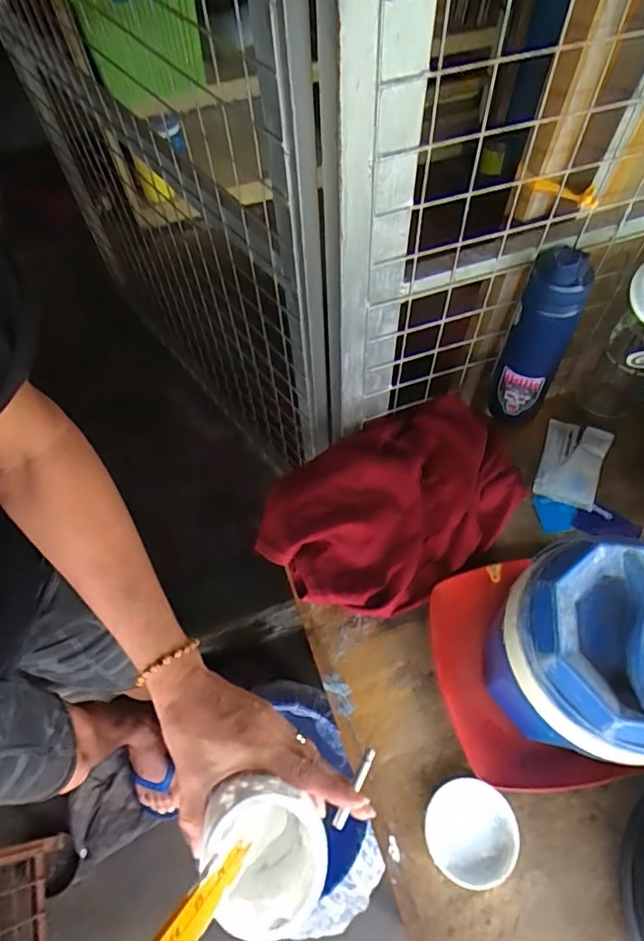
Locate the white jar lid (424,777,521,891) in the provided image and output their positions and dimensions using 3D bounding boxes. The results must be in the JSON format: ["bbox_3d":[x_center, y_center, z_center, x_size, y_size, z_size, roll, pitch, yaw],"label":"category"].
[{"bbox_3d":[0.155,0.373,0.554,0.092,0.012,0.090,-1,61,2],"label":"white jar lid"}]

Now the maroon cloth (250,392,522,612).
[{"bbox_3d":[0.093,0.035,0.713,0.346,0.067,0.247,-35,65,-16],"label":"maroon cloth"}]

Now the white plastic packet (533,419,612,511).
[{"bbox_3d":[0.347,-0.012,0.745,0.080,0.017,0.123,21,64,14],"label":"white plastic packet"}]

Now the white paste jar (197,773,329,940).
[{"bbox_3d":[-0.049,0.291,0.426,0.093,0.126,0.093,4,73,-12],"label":"white paste jar"}]

